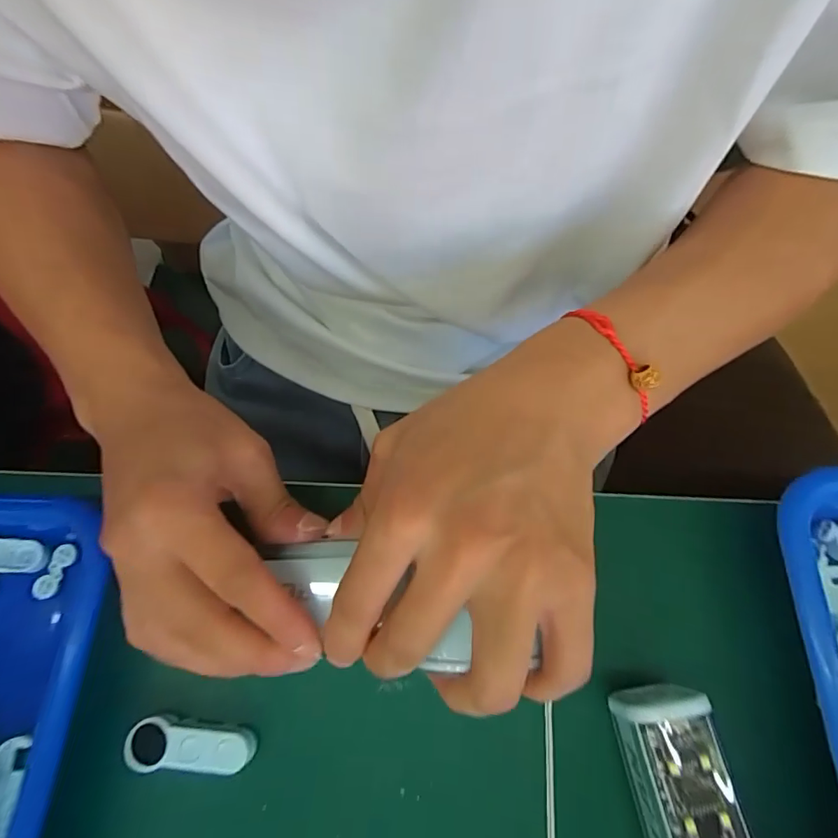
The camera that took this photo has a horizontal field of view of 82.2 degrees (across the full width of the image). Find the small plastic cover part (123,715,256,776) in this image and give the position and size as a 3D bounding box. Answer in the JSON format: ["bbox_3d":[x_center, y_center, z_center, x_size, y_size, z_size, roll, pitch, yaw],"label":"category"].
[{"bbox_3d":[-0.093,0.134,0.200,0.051,0.014,0.019,0,72,2],"label":"small plastic cover part"}]

